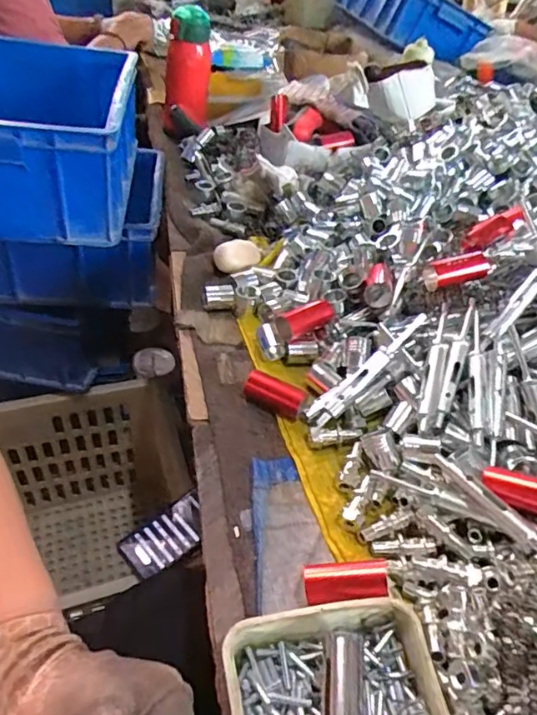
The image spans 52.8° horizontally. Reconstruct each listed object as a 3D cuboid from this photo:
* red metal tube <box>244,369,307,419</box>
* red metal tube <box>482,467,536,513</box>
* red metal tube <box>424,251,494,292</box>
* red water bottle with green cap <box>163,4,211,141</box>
[{"bbox_3d":[0.007,0.038,0.550,0.061,0.025,0.023,20,44,12],"label":"red metal tube"},{"bbox_3d":[0.208,0.109,0.442,0.061,0.023,0.019,17,41,35],"label":"red metal tube"},{"bbox_3d":[0.202,-0.092,0.578,0.072,0.035,0.028,-14,46,-1],"label":"red metal tube"},{"bbox_3d":[-0.146,-0.499,0.963,0.083,0.197,0.076,0,44,-8],"label":"red water bottle with green cap"}]

